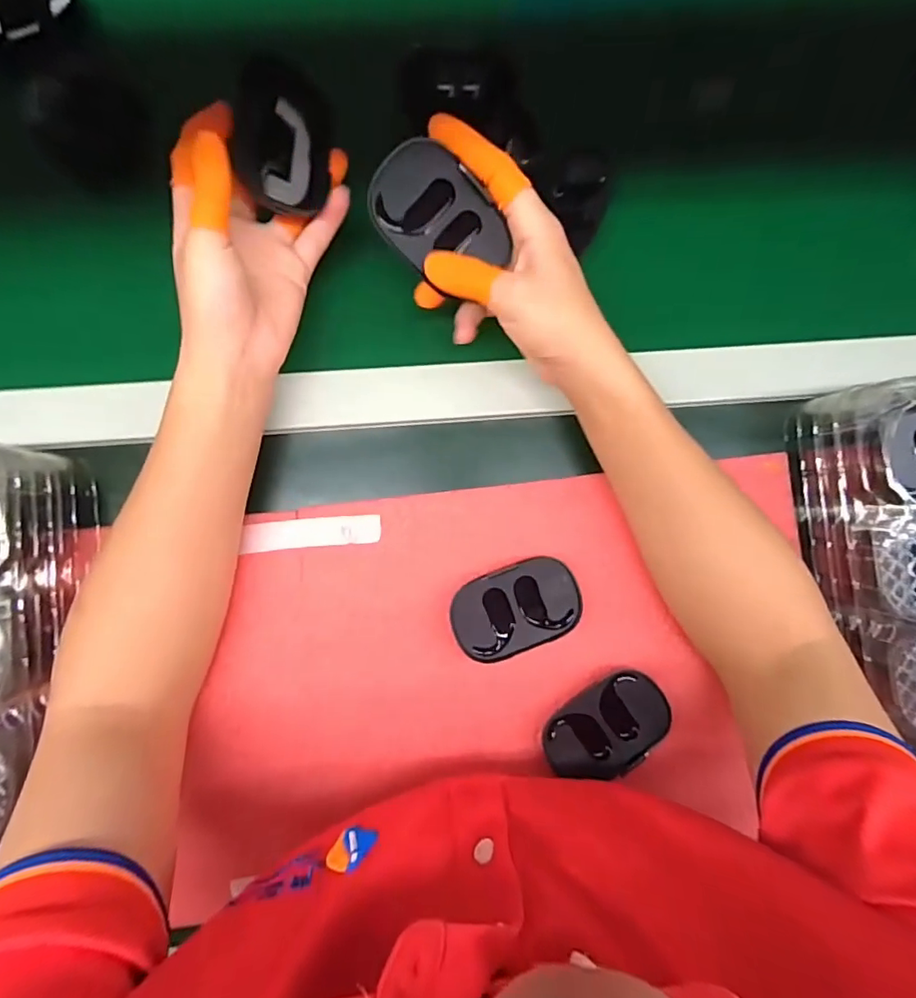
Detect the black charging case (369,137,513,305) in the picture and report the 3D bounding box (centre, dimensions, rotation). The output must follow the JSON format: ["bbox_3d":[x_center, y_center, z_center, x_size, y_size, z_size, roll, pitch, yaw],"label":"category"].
[{"bbox_3d":[-0.011,-0.170,0.320,0.084,0.022,0.054,26,115,-21],"label":"black charging case"}]

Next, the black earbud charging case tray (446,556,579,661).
[{"bbox_3d":[0.040,0.076,0.366,0.086,0.015,0.059,-22,87,-2],"label":"black earbud charging case tray"}]

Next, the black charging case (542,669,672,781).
[{"bbox_3d":[0.102,0.158,0.366,0.086,0.018,0.058,-35,88,-3],"label":"black charging case"}]

